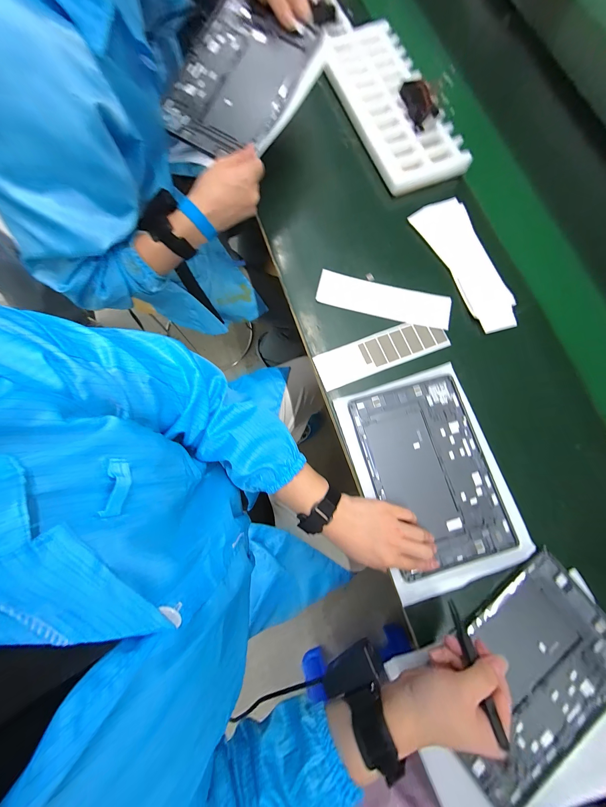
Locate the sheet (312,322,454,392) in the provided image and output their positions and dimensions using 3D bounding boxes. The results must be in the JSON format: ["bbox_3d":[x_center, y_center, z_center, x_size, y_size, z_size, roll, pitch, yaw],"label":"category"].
[{"bbox_3d":[0.126,-0.083,0.440,0.212,0.004,0.060,-21,79,-5],"label":"sheet"}]

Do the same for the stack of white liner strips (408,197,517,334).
[{"bbox_3d":[0.285,-0.242,0.472,0.097,0.016,0.257,-24,79,-7],"label":"stack of white liner strips"}]

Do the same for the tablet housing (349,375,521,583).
[{"bbox_3d":[0.184,0.097,0.397,0.168,0.010,0.253,-16,78,-5],"label":"tablet housing"}]

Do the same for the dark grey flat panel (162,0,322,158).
[{"bbox_3d":[-0.101,-0.507,0.428,0.188,0.012,0.236,25,89,5],"label":"dark grey flat panel"}]

